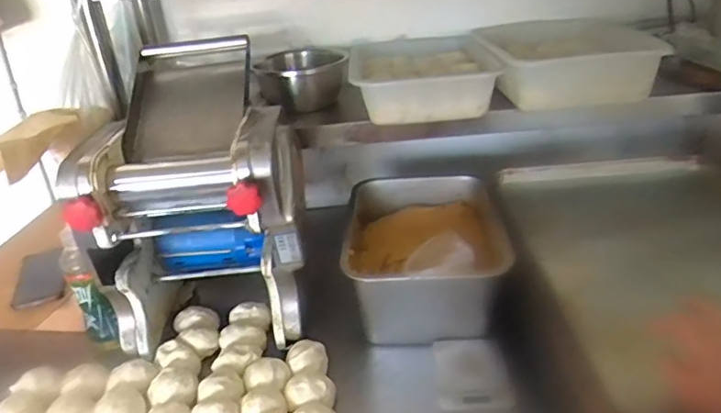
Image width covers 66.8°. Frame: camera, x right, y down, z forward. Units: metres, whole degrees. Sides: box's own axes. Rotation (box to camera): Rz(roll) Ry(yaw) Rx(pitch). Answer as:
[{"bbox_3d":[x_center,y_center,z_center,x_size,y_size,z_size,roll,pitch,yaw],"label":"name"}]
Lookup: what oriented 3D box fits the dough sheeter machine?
[{"bbox_3d":[-0.257,-0.029,0.921,0.316,0.400,0.423,-5,26,-2],"label":"dough sheeter machine"}]

